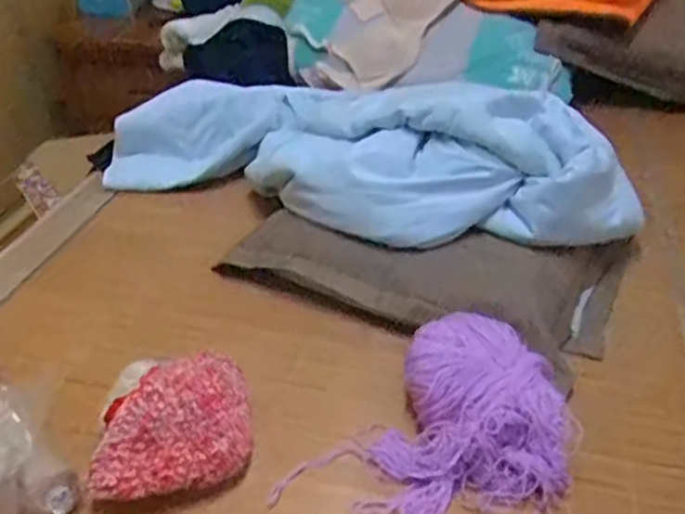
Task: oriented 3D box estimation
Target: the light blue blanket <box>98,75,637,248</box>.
[{"bbox_3d":[0.000,-0.159,1.008,0.760,0.215,0.290,22,40,25],"label":"light blue blanket"}]

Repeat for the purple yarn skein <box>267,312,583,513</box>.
[{"bbox_3d":[0.109,0.166,0.676,0.196,0.083,0.243,30,44,33],"label":"purple yarn skein"}]

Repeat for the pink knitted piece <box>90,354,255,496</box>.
[{"bbox_3d":[-0.160,0.159,0.681,0.135,0.076,0.146,-4,36,-8],"label":"pink knitted piece"}]

